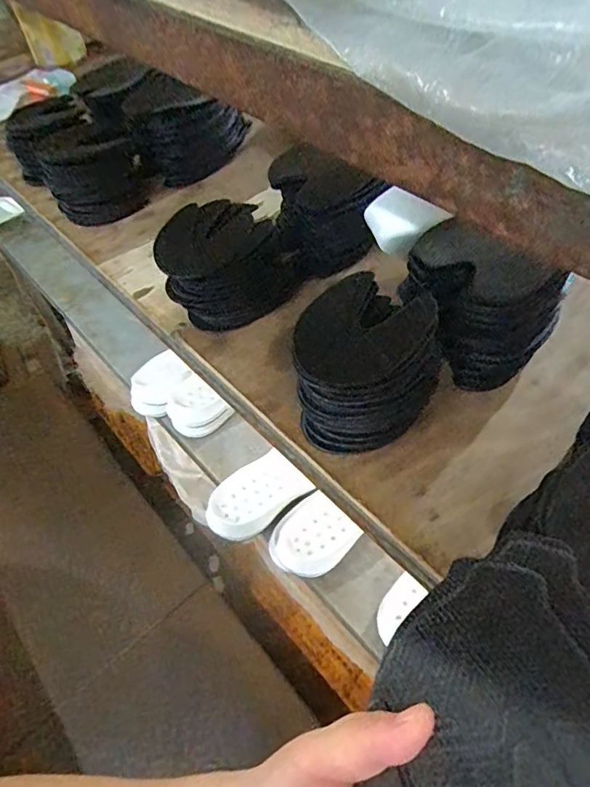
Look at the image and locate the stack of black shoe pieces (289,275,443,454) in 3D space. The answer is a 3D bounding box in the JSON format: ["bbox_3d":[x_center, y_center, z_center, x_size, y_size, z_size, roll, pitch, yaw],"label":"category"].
[{"bbox_3d":[0.055,-0.020,0.401,0.124,0.098,0.086,-36,59,-21],"label":"stack of black shoe pieces"}]

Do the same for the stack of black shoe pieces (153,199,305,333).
[{"bbox_3d":[-0.070,-0.127,0.507,0.126,0.096,0.079,-27,56,-16],"label":"stack of black shoe pieces"}]

